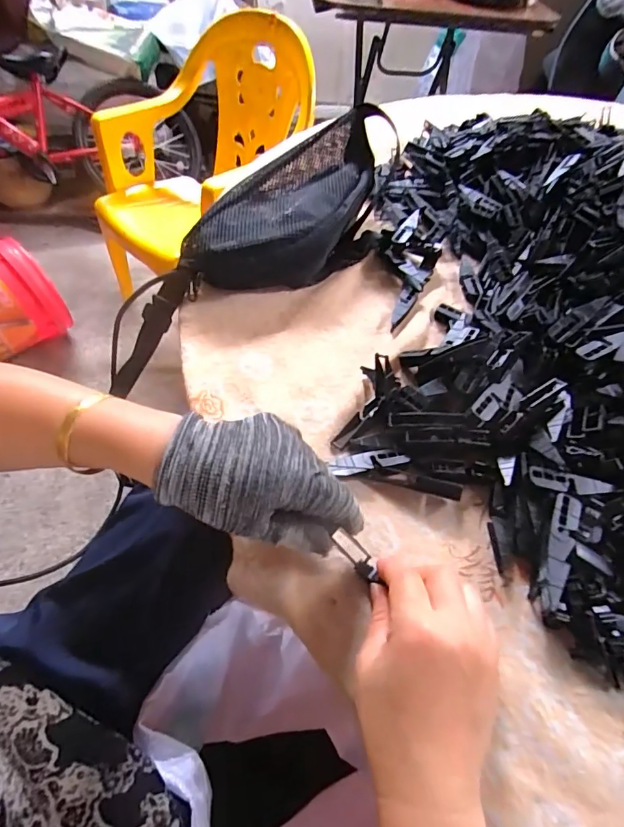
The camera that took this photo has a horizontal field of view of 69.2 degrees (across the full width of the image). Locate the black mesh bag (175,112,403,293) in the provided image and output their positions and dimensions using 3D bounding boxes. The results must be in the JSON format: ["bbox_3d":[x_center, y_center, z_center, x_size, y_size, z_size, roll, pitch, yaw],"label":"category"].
[{"bbox_3d":[-0.006,-0.221,0.487,0.121,0.088,0.291,35,59,22],"label":"black mesh bag"}]

